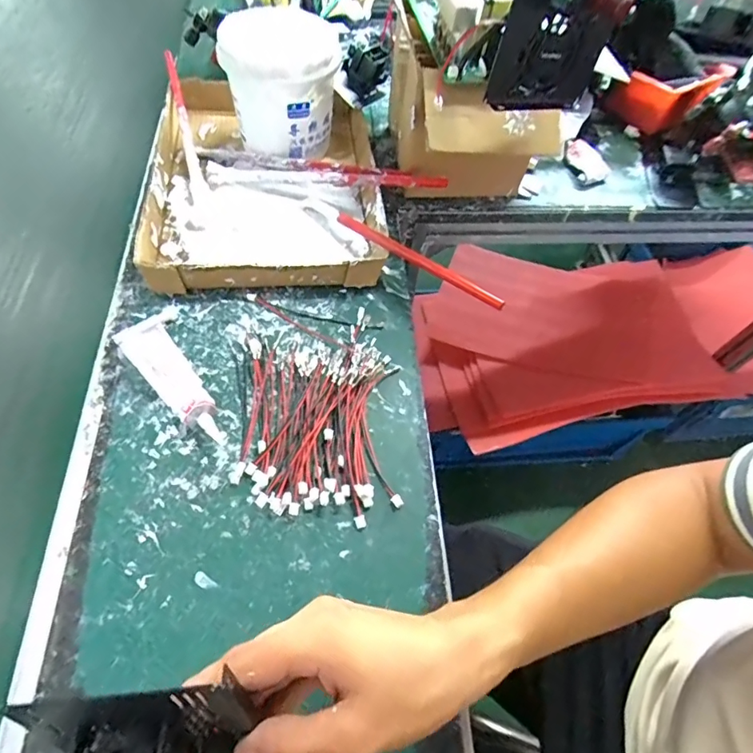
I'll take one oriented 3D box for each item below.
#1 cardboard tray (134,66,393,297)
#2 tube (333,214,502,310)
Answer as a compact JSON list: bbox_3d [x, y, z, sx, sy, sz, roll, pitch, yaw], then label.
[{"bbox_3d":[-0.124,-0.234,0.531,0.241,0.038,0.325,-4,61,-6],"label":"cardboard tray"},{"bbox_3d":[0.034,-0.115,0.447,0.010,0.016,0.204,-39,57,-22],"label":"tube"}]

